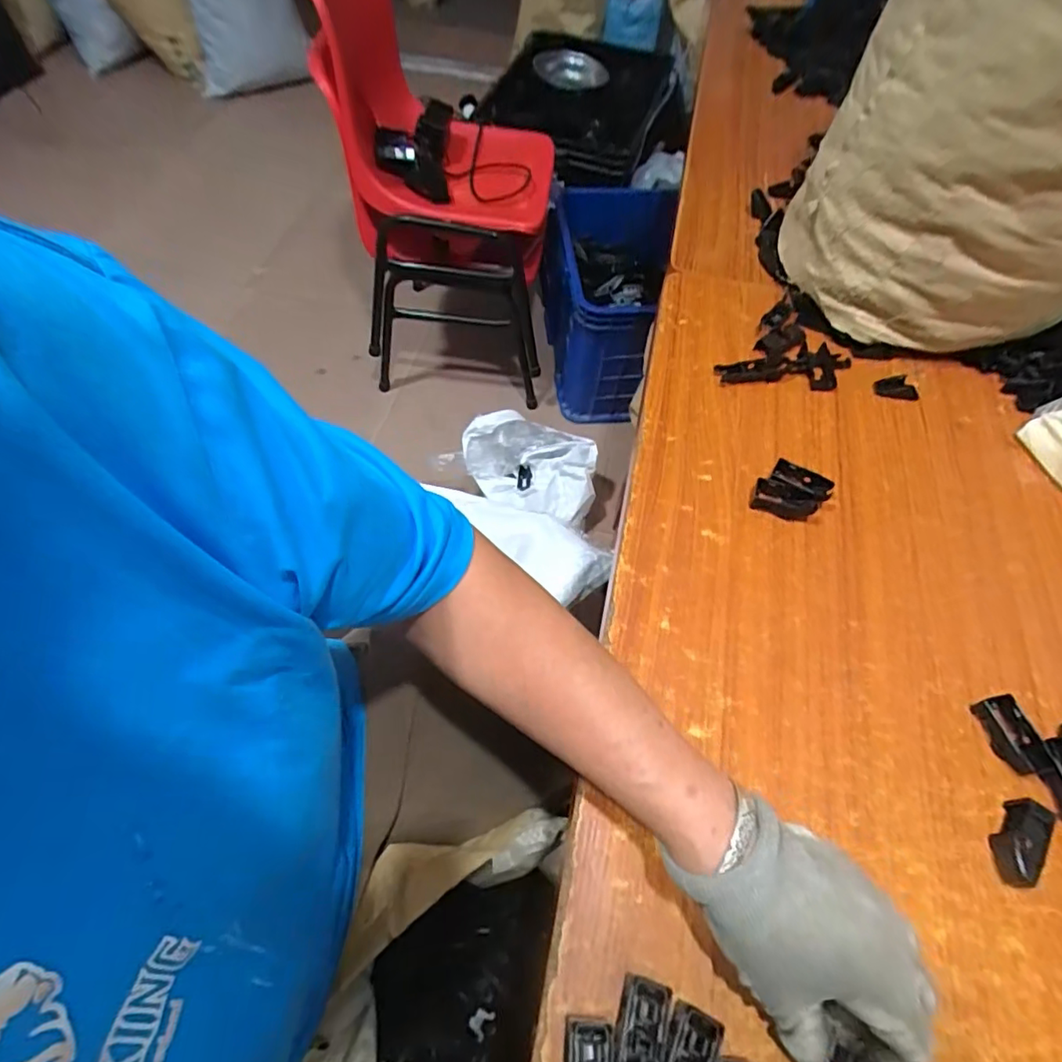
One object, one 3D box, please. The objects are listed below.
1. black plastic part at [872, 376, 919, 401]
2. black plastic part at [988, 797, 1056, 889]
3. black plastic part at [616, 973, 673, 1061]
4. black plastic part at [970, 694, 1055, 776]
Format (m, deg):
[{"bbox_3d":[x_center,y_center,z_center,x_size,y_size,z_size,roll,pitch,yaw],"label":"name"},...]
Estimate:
[{"bbox_3d":[0.354,-0.140,0.559,0.042,0.004,0.028,5,59,-2],"label":"black plastic part"},{"bbox_3d":[0.300,0.190,0.353,0.018,0.022,0.049,32,62,14],"label":"black plastic part"},{"bbox_3d":[0.056,0.261,0.297,0.022,0.021,0.049,16,59,5],"label":"black plastic part"},{"bbox_3d":[0.325,0.138,0.389,0.026,0.013,0.048,-7,60,-9],"label":"black plastic part"}]

